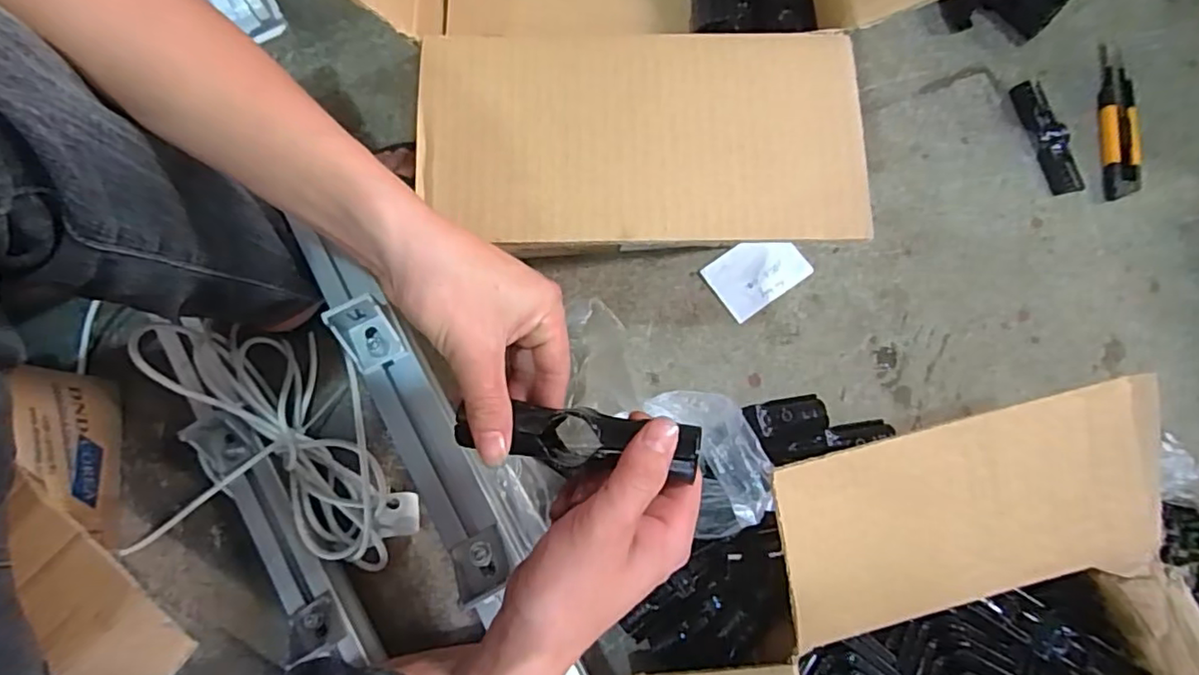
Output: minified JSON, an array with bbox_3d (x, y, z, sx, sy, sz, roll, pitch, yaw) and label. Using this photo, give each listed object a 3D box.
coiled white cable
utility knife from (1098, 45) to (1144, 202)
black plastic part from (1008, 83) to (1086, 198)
[{"bbox_3d":[-0.285,0.094,0.543,0.248,0.081,0.200,2,75,2],"label":"coiled white cable"},{"bbox_3d":[0.557,-0.229,0.651,0.036,0.019,0.177,9,76,4],"label":"utility knife"},{"bbox_3d":[0.478,-0.214,0.647,0.033,0.016,0.130,-13,75,-2],"label":"black plastic part"}]

